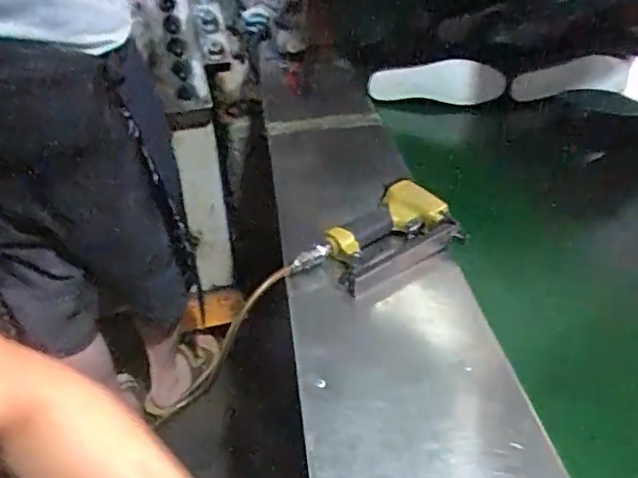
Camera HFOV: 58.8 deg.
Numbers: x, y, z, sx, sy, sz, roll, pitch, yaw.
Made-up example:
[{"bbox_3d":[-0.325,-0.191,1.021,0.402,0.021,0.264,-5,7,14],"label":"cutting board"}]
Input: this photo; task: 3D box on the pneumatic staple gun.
[{"bbox_3d":[0.079,-0.007,0.758,0.182,0.066,0.134,-25,40,-27],"label":"pneumatic staple gun"}]

